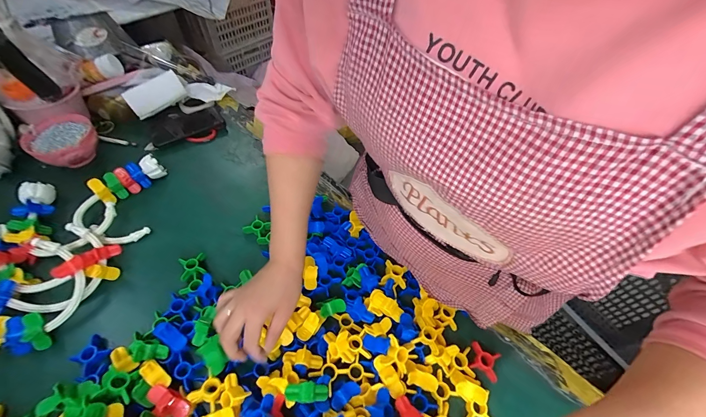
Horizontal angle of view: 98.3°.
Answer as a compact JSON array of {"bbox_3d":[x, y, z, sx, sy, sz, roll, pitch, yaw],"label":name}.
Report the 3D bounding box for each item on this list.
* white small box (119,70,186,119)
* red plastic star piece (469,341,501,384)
[{"bbox_3d":[-0.493,-0.286,0.764,0.133,0.015,0.074,-44,107,-24],"label":"white small box"},{"bbox_3d":[0.196,0.229,0.458,0.044,0.017,0.040,24,56,15],"label":"red plastic star piece"}]

